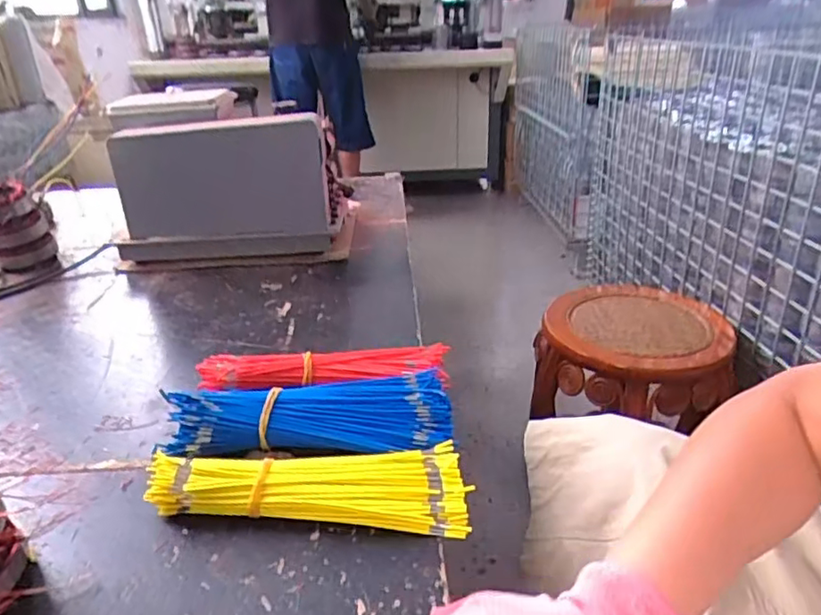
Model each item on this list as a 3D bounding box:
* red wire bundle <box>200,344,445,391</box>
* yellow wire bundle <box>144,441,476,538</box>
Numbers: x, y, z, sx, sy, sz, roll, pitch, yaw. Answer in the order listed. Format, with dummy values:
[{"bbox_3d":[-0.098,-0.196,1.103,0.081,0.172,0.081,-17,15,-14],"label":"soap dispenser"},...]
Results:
[{"bbox_3d":[-0.086,0.066,0.604,0.242,0.034,0.044,-1,27,-2],"label":"red wire bundle"},{"bbox_3d":[-0.076,0.137,0.469,0.238,0.035,0.074,2,27,5],"label":"yellow wire bundle"}]

